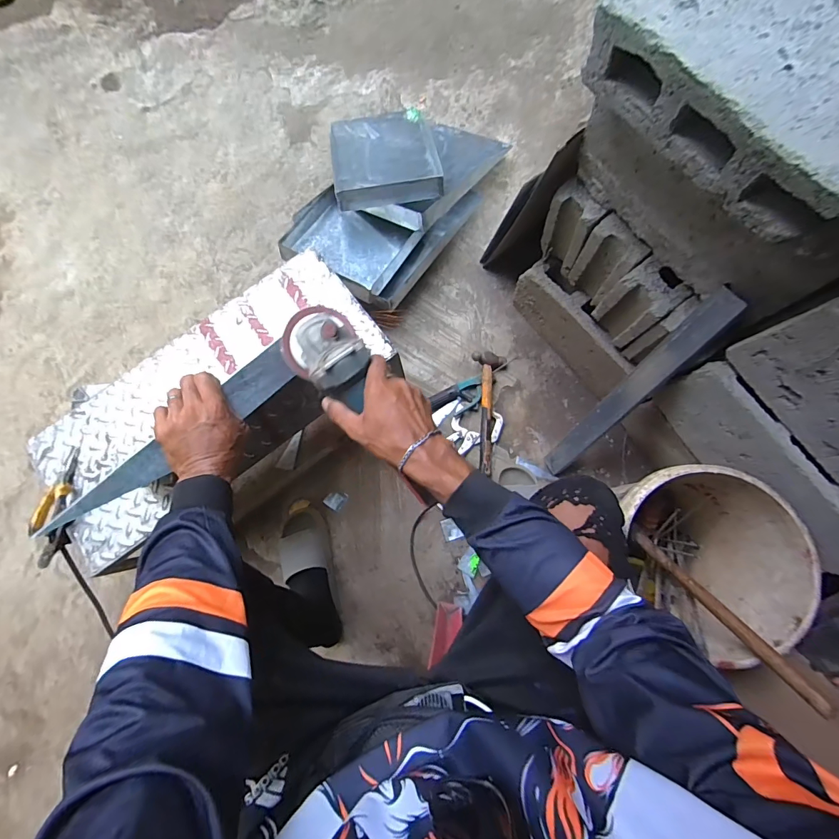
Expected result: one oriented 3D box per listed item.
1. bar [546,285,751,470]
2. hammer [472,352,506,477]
[{"bbox_3d":[0.397,-0.030,0.795,0.051,0.542,0.045,33,55,8],"label":"bar"},{"bbox_3d":[0.161,-0.018,1.015,0.087,0.061,0.310,8,79,3],"label":"hammer"}]

